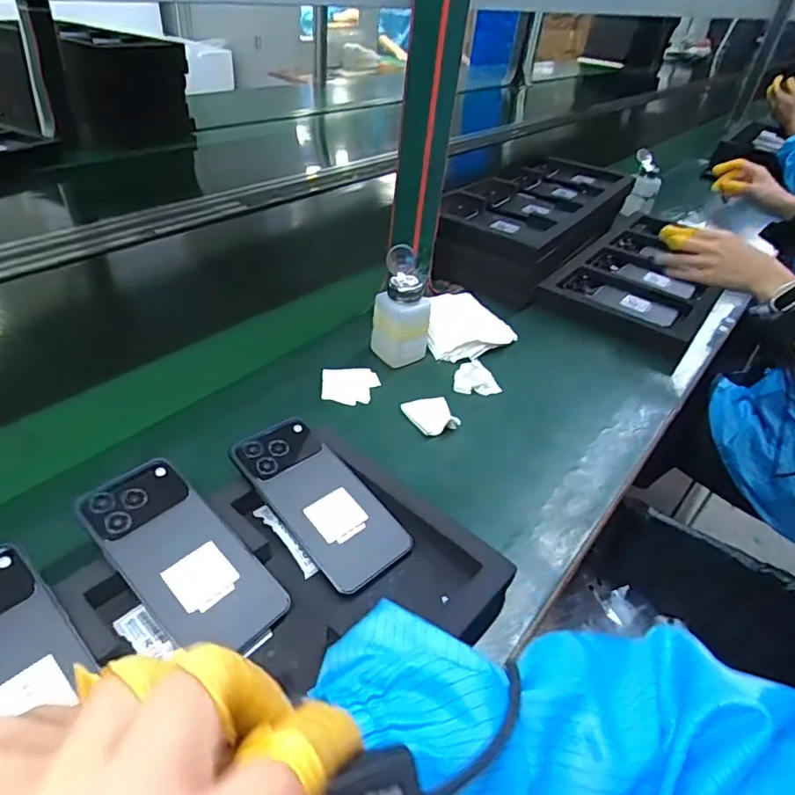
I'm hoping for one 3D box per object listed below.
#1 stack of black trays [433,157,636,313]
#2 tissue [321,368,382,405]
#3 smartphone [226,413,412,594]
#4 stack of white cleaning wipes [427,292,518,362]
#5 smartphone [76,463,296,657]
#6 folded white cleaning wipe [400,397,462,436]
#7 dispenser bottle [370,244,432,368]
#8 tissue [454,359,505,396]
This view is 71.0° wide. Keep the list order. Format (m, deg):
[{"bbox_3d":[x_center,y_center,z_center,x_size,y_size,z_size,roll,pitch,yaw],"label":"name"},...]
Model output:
[{"bbox_3d":[0.235,-0.313,0.975,0.205,0.096,0.482,27,43,23],"label":"stack of black trays"},{"bbox_3d":[-0.053,-0.015,0.636,0.065,0.004,0.065,1,39,-7],"label":"tissue"},{"bbox_3d":[-0.065,0.082,0.463,0.074,0.010,0.162,-30,64,-36],"label":"smartphone"},{"bbox_3d":[0.097,-0.094,0.734,0.110,0.028,0.121,3,39,-4],"label":"stack of white cleaning wipes"},{"bbox_3d":[-0.158,0.115,0.405,0.163,0.009,0.075,40,47,14],"label":"smartphone"},{"bbox_3d":[0.037,0.019,0.604,0.052,0.011,0.057,-10,42,-19],"label":"folded white cleaning wipe"},{"bbox_3d":[0.007,-0.103,0.650,0.053,0.134,0.055,-27,50,-34],"label":"dispenser bottle"},{"bbox_3d":[0.097,-0.026,0.658,0.054,0.019,0.052,13,39,7],"label":"tissue"}]

